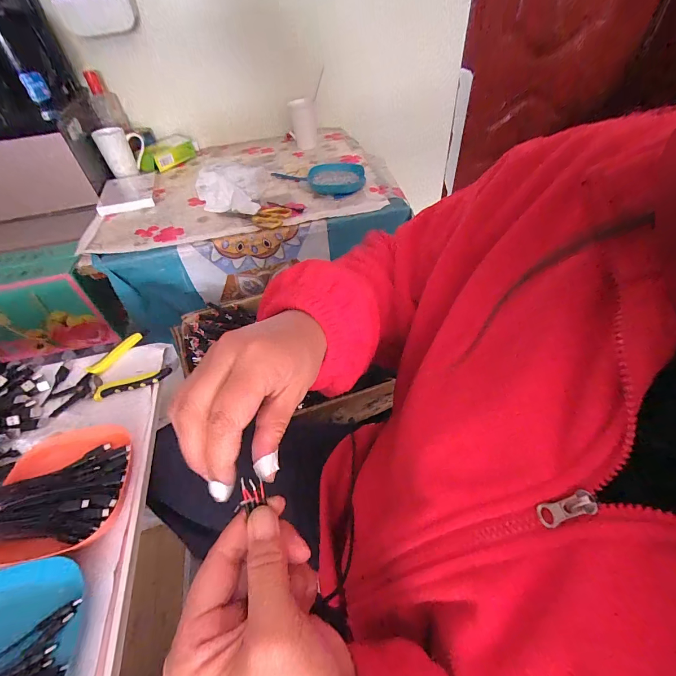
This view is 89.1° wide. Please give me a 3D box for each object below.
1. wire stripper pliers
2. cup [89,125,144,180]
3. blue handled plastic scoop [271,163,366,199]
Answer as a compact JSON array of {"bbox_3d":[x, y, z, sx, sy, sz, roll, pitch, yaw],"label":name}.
[{"bbox_3d":[-0.340,0.051,0.508,0.152,0.011,0.108,-27,51,-20],"label":"wire stripper pliers"},{"bbox_3d":[-0.596,-0.522,0.958,0.113,0.113,0.093,-23,50,-17],"label":"cup"},{"bbox_3d":[-0.049,-0.389,0.844,0.232,0.034,0.138,-2,47,2],"label":"blue handled plastic scoop"}]

